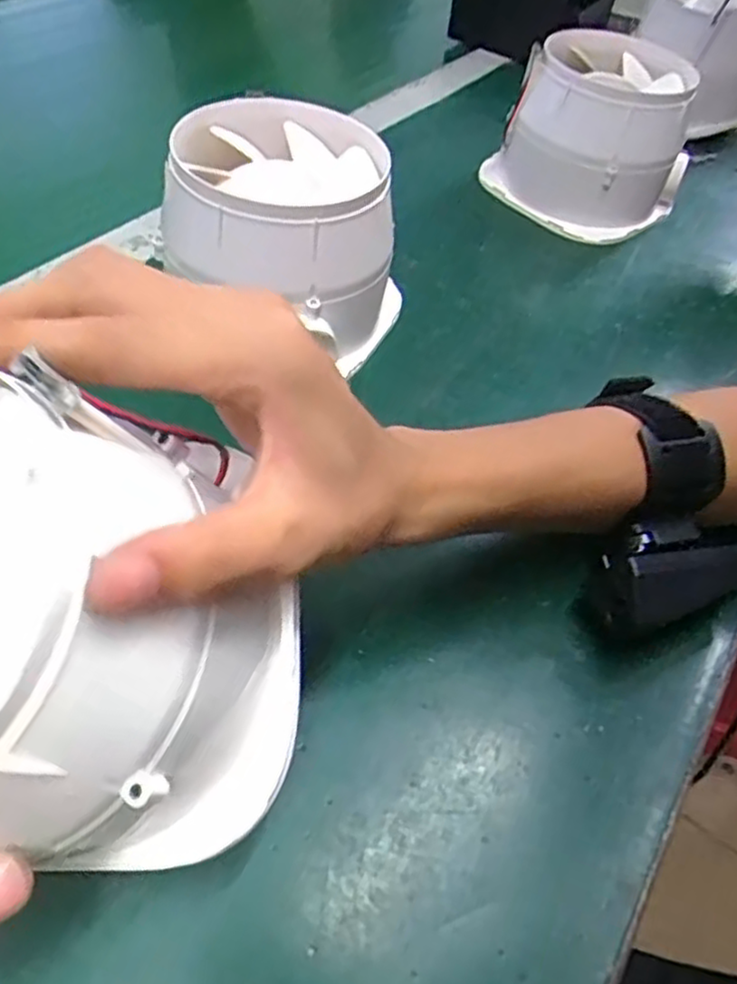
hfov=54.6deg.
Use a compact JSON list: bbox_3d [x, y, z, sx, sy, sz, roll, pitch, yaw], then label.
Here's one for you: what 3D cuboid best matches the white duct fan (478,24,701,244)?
[{"bbox_3d":[0.173,-0.277,0.552,0.128,0.115,0.118,37,55,20],"label":"white duct fan"}]

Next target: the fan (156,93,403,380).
[{"bbox_3d":[-0.044,-0.143,0.400,0.113,0.105,0.116,4,50,-5],"label":"fan"}]

